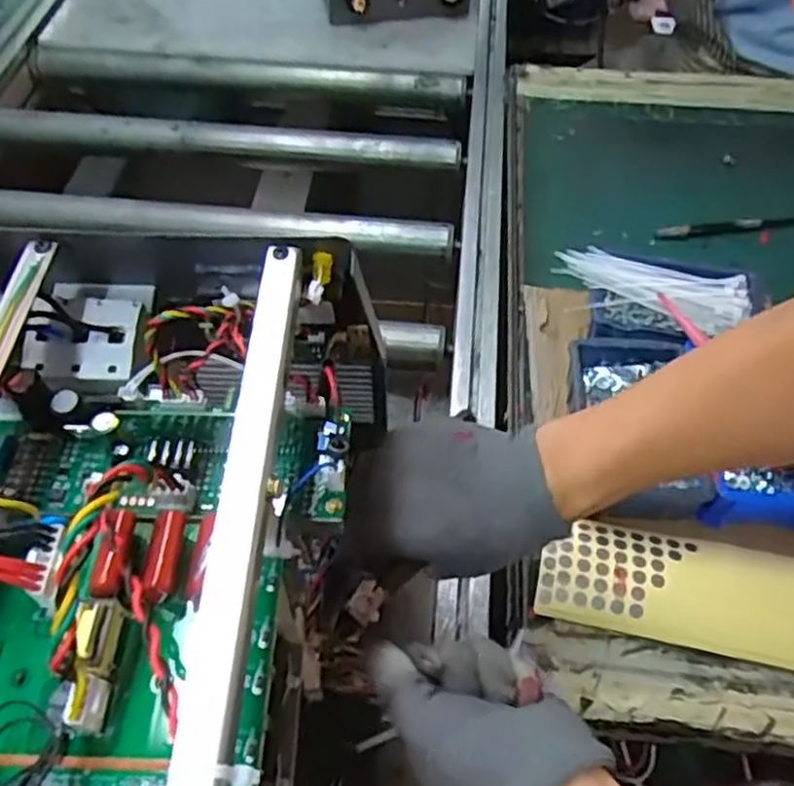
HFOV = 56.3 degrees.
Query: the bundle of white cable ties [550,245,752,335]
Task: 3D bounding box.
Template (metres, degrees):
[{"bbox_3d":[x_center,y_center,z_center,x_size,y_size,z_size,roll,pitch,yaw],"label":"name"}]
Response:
[{"bbox_3d":[0.218,-0.091,0.634,0.162,0.019,0.062,12,55,8],"label":"bundle of white cable ties"}]

